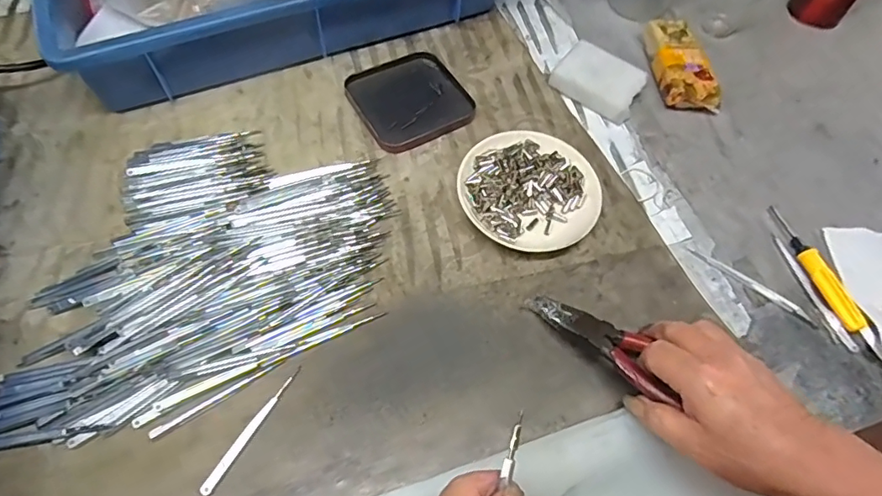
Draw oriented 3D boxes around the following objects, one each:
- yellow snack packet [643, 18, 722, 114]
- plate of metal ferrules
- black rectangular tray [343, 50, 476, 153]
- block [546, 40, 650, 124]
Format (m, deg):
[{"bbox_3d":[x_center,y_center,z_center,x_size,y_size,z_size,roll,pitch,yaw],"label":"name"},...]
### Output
[{"bbox_3d":[0.247,-0.188,0.524,0.051,0.034,0.108,-1,61,-4],"label":"yellow snack packet"},{"bbox_3d":[0.075,-0.049,0.438,0.117,0.023,0.112,1,60,-3],"label":"plate of metal ferrules"},{"bbox_3d":[-0.031,-0.148,0.495,0.104,0.013,0.104,-28,66,-18],"label":"black rectangular tray"},{"bbox_3d":[0.160,-0.169,0.513,0.083,0.023,0.065,34,64,15],"label":"block"}]

